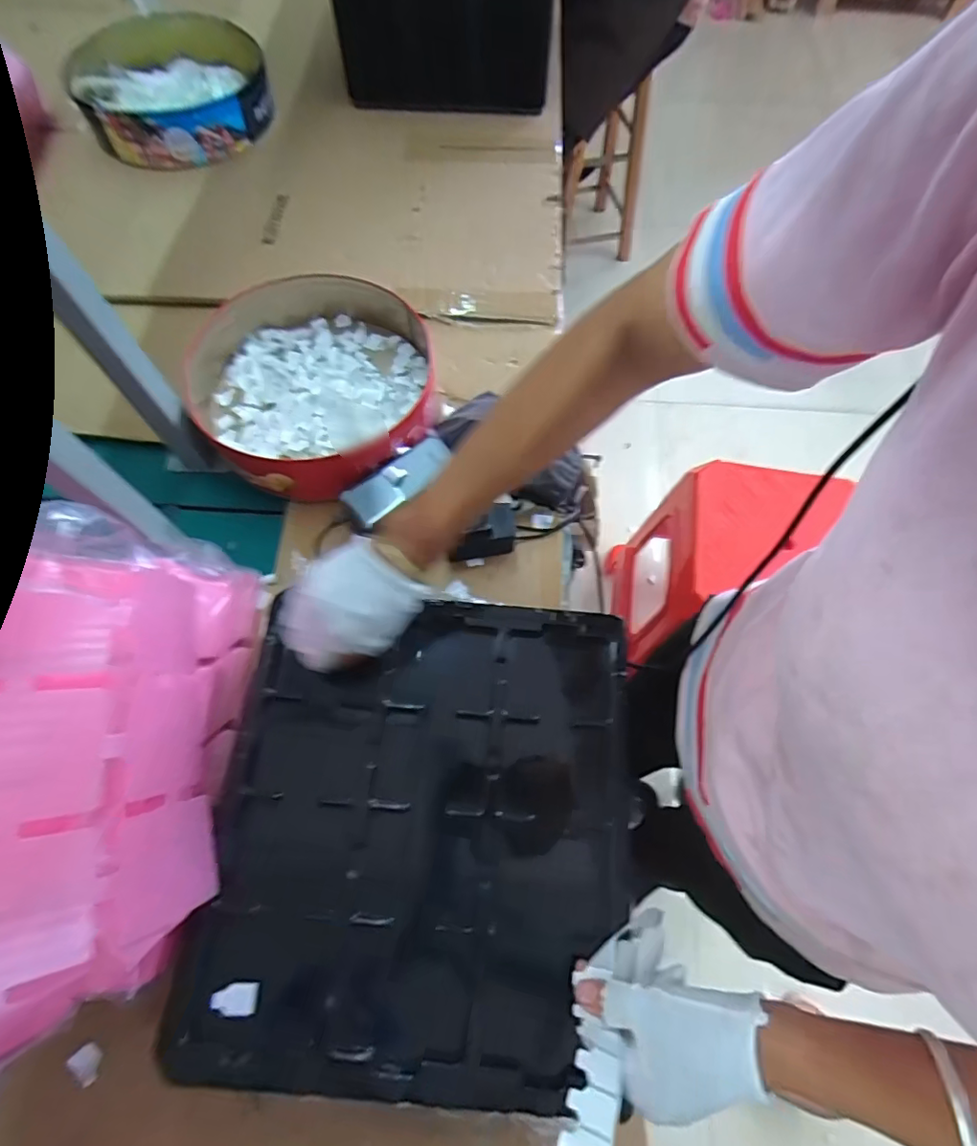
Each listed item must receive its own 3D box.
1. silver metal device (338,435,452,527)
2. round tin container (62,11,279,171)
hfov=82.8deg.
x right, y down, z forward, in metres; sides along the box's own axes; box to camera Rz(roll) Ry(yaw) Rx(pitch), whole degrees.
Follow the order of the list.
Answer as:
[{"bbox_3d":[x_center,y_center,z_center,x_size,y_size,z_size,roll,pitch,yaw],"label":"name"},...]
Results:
[{"bbox_3d":[-0.097,-0.103,0.615,0.126,0.025,0.049,-35,71,-15],"label":"silver metal device"},{"bbox_3d":[-0.514,-0.783,0.919,0.293,0.117,0.253,-16,68,-8],"label":"round tin container"}]

